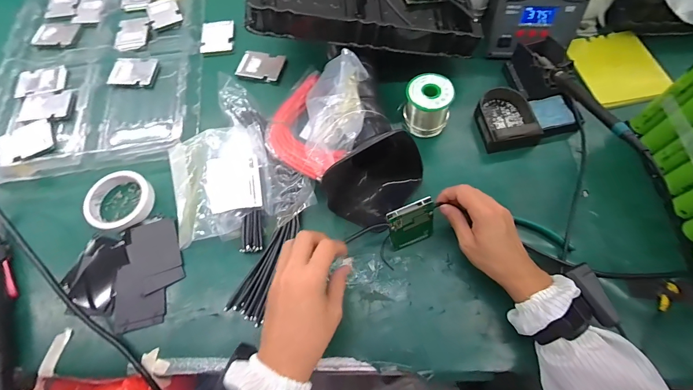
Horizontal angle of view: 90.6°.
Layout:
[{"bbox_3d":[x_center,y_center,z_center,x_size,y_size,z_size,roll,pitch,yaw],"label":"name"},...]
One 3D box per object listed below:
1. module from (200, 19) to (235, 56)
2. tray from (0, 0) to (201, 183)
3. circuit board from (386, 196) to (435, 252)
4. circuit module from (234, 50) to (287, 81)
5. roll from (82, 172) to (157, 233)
[{"bbox_3d":[-0.249,-0.306,0.663,0.063,0.007,0.080,-6,66,-1],"label":"module"},{"bbox_3d":[-0.456,-0.270,0.643,0.347,0.036,0.492,-9,66,-2],"label":"tray"},{"bbox_3d":[0.085,0.041,0.446,0.059,0.080,0.012,-22,49,-4],"label":"circuit board"},{"bbox_3d":[-0.157,-0.239,0.629,0.081,0.005,0.058,10,66,6],"label":"circuit module"},{"bbox_3d":[-0.344,0.010,0.519,0.095,0.020,0.090,-1,66,2],"label":"roll"}]

